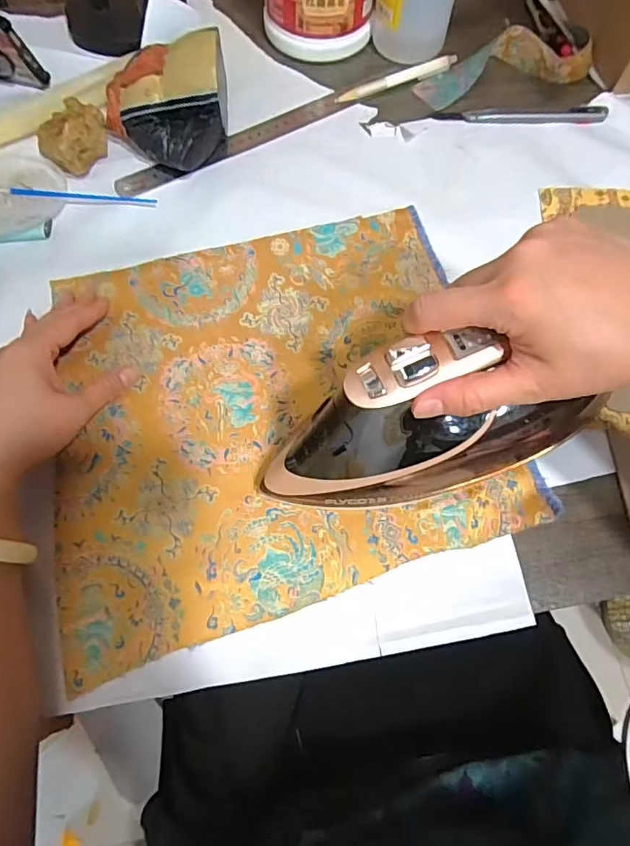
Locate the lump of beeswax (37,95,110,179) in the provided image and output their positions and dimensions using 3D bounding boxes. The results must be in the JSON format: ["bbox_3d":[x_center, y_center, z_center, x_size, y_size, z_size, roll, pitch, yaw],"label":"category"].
[{"bbox_3d":[-0.214,-0.253,0.472,0.058,0.039,0.056,-30,72,-12],"label":"lump of beeswax"}]

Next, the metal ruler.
[{"bbox_3d":[-0.074,-0.265,0.502,0.238,0.007,0.032,-28,68,-12],"label":"metal ruler"}]

